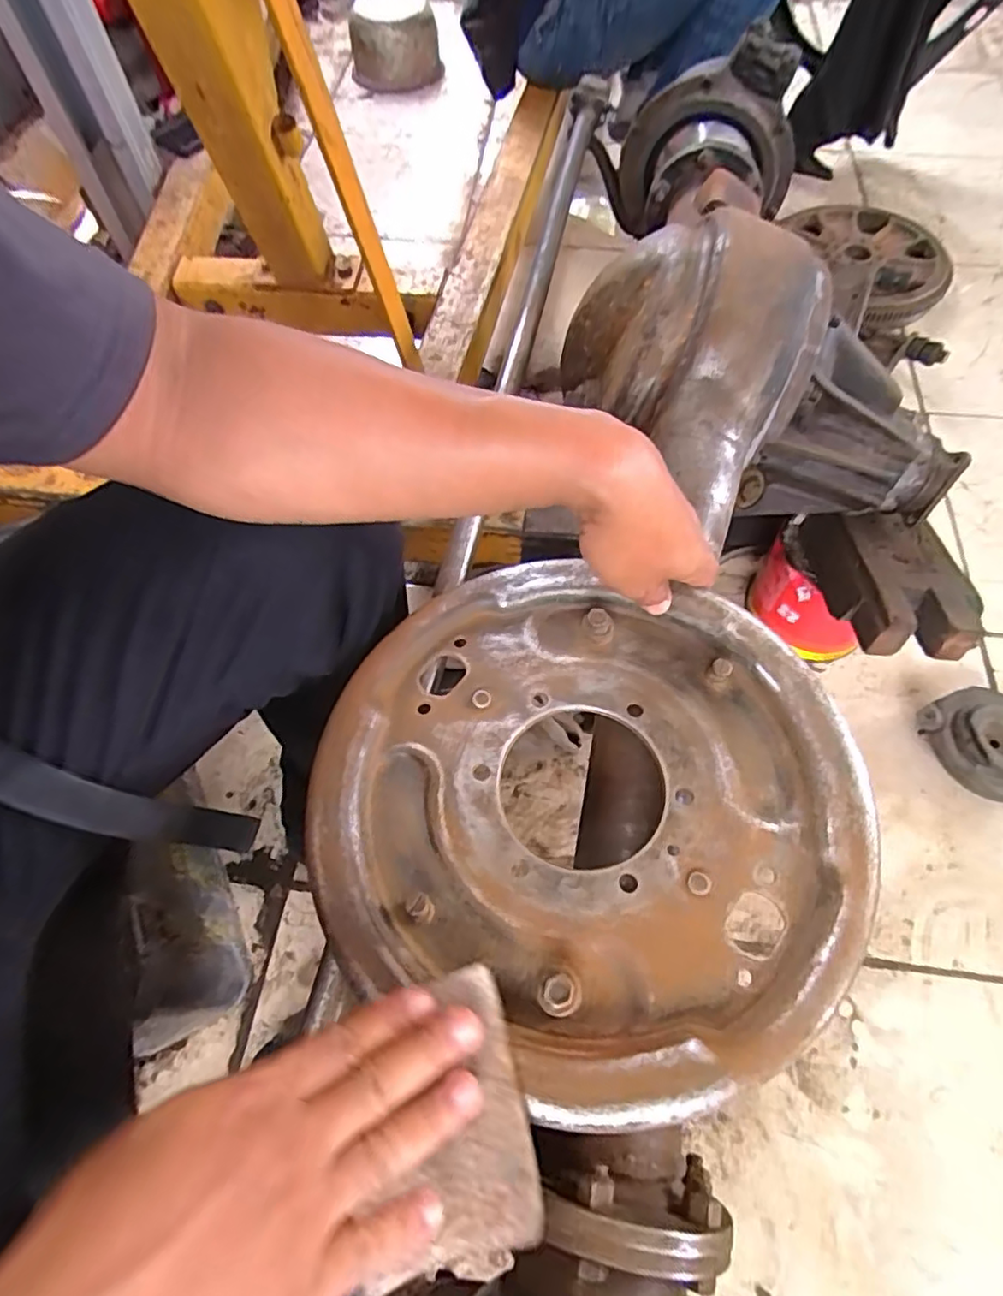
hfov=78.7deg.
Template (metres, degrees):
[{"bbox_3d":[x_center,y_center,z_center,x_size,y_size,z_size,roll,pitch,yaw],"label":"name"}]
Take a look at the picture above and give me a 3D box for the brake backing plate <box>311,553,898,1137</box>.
[{"bbox_3d":[0.047,0.076,0.342,0.284,0.024,0.269,27,67,16],"label":"brake backing plate"}]

